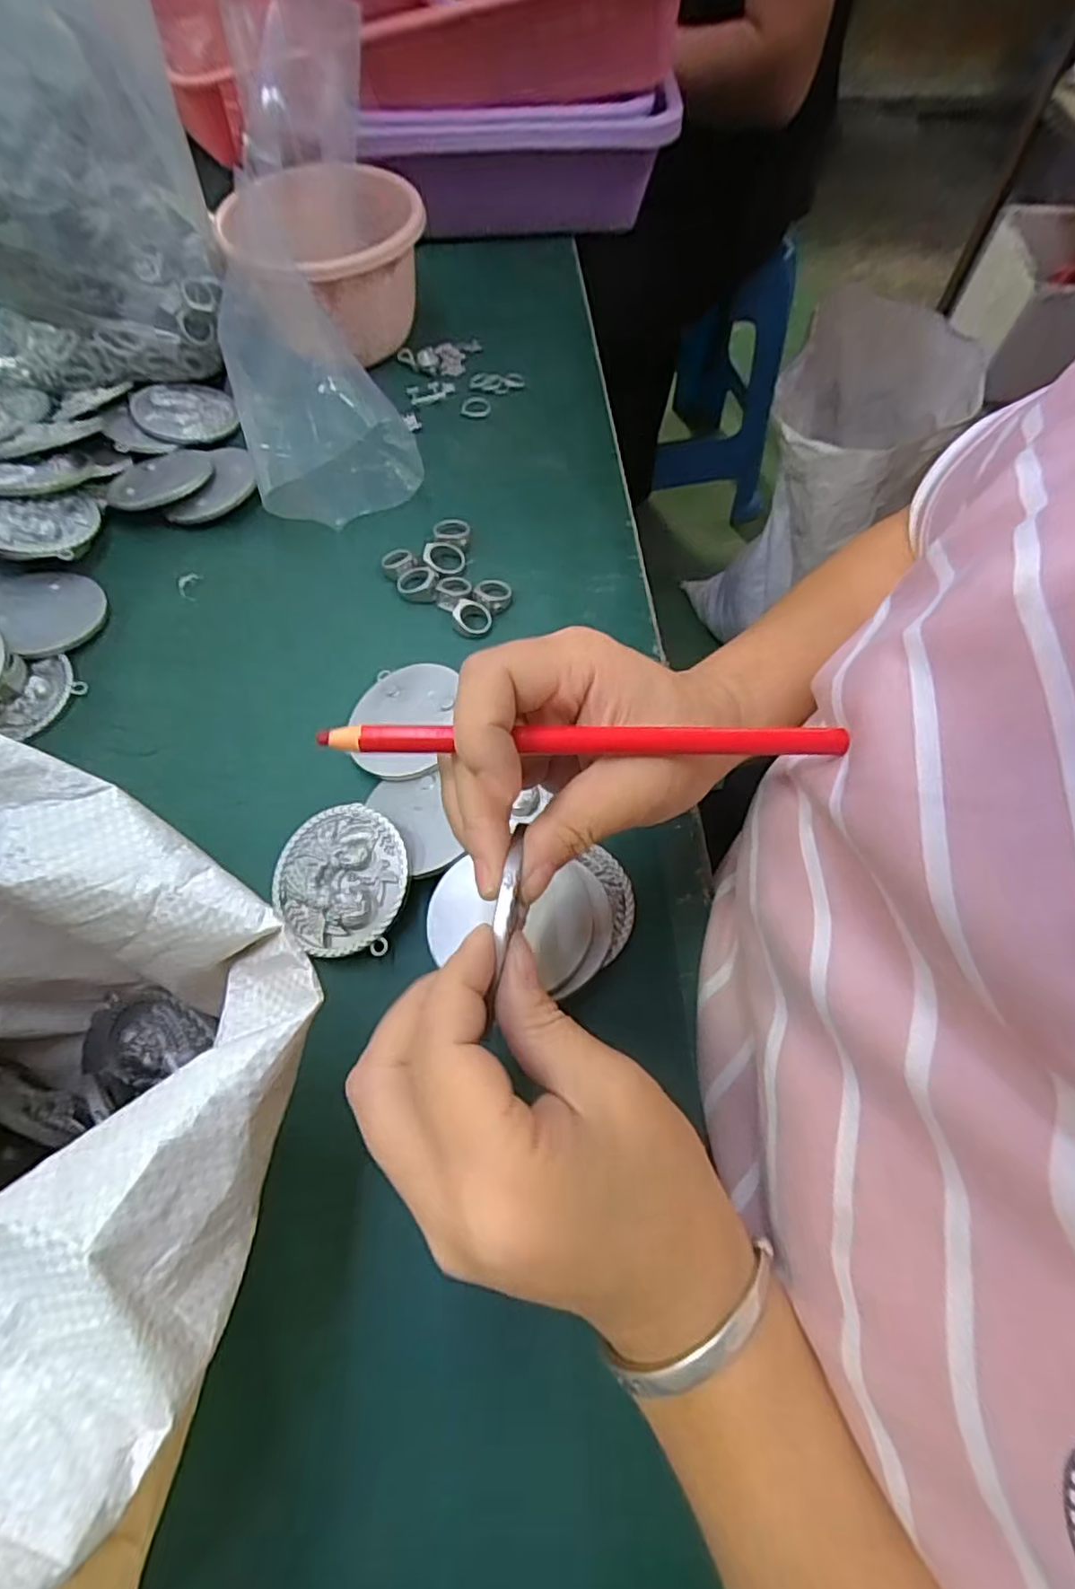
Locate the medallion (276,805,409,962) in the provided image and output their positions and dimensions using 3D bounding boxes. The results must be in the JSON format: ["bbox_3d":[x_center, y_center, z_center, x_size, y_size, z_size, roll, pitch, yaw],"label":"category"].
[{"bbox_3d":[-0.098,0.041,0.324,0.072,0.006,0.071,18,80,21],"label":"medallion"}]

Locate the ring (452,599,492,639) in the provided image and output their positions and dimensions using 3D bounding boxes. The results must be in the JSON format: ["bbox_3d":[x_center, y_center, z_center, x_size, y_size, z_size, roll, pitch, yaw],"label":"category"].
[{"bbox_3d":[-0.041,-0.113,0.412,0.024,0.012,0.023,0,63,-1],"label":"ring"}]

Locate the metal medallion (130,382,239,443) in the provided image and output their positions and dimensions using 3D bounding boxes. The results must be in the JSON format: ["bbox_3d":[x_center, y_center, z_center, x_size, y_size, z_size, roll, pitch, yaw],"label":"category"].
[{"bbox_3d":[-0.268,-0.290,0.497,0.070,0.011,0.064,0,63,-1],"label":"metal medallion"}]

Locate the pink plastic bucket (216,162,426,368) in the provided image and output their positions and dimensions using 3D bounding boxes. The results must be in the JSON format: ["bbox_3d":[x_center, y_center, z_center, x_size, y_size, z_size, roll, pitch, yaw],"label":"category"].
[{"bbox_3d":[-0.160,-0.409,0.516,0.140,0.095,0.165,-20,65,-11],"label":"pink plastic bucket"}]

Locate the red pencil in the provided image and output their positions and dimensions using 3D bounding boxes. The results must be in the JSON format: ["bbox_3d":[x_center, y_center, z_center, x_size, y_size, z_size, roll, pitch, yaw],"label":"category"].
[{"bbox_3d":[0.016,-0.017,0.207,0.165,0.005,0.008,0,63,-4],"label":"red pencil"}]

